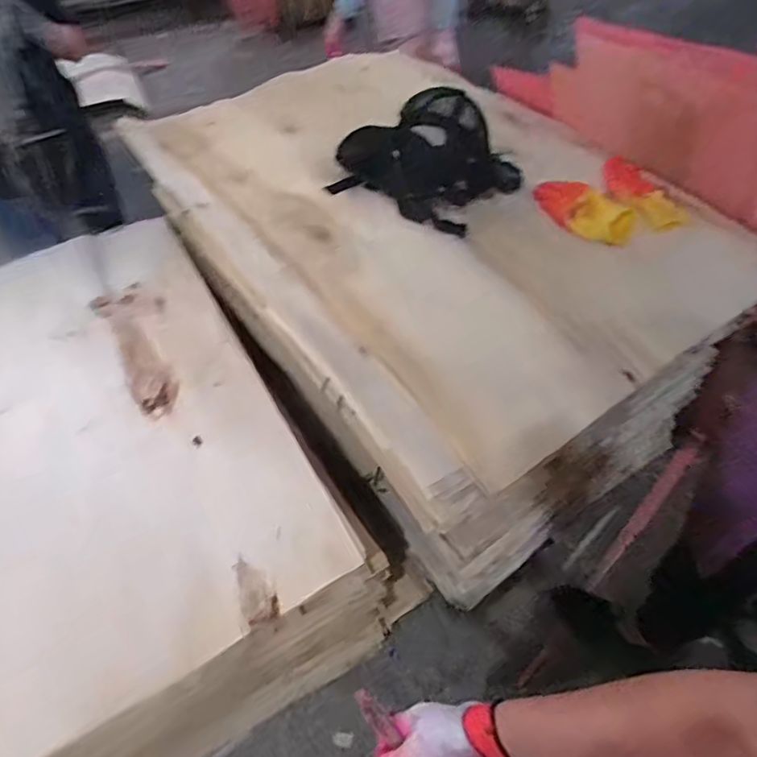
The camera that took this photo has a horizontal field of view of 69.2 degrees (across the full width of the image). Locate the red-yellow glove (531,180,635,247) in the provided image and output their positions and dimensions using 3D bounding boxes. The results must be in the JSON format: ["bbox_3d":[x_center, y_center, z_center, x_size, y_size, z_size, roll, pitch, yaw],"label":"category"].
[{"bbox_3d":[0.387,-0.327,1.061,0.064,0.076,0.209,-32,53,-24],"label":"red-yellow glove"}]

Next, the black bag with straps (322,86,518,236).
[{"bbox_3d":[0.087,-0.457,1.059,0.328,0.185,0.232,27,54,26],"label":"black bag with straps"}]

